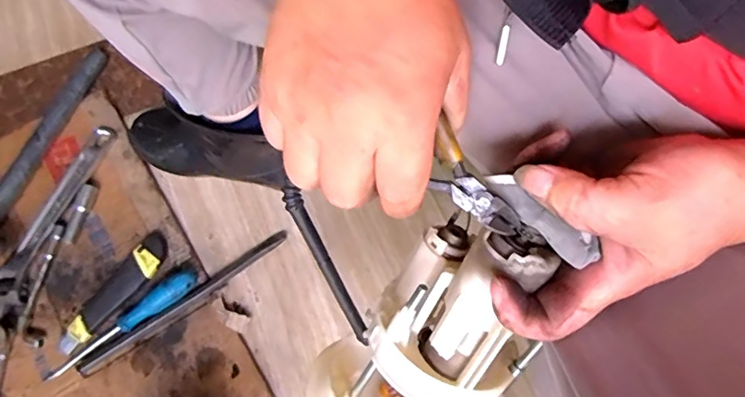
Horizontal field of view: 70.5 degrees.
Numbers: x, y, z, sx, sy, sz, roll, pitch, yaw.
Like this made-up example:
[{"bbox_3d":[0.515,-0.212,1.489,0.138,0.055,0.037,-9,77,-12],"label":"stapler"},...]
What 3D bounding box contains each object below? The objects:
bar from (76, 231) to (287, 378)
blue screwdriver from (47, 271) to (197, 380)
[{"bbox_3d":[-0.222,0.122,0.631,0.274,0.012,0.022,-34,66,-12],"label":"bar"},{"bbox_3d":[-0.297,0.147,0.624,0.197,0.028,0.032,-36,66,-13],"label":"blue screwdriver"}]

